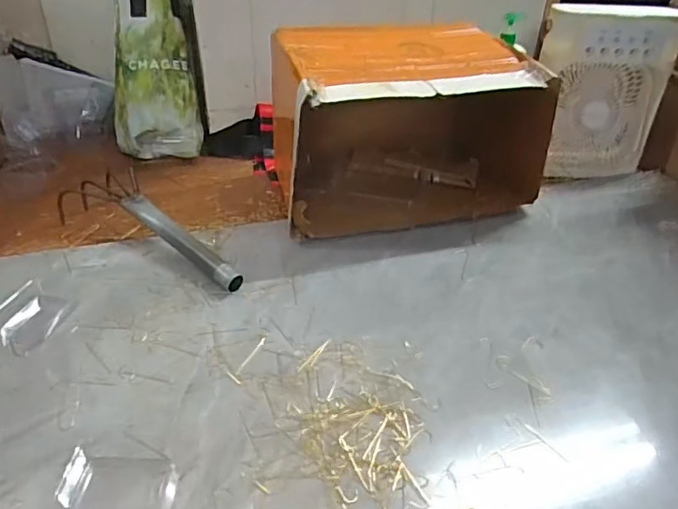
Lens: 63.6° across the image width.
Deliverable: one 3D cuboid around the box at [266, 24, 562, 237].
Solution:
[{"bbox_3d":[0.082,-0.186,0.780,0.335,0.214,0.238,-8,36,-15],"label":"box"}]

